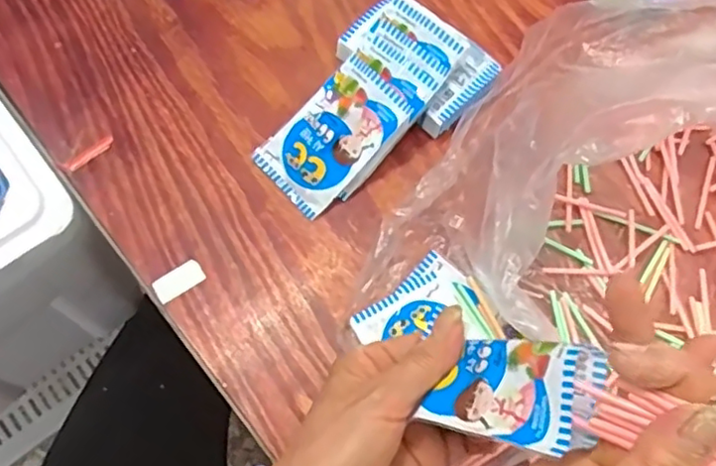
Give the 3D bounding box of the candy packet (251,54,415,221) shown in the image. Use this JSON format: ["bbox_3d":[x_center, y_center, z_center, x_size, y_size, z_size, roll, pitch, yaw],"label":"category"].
[{"bbox_3d":[-0.019,-0.068,0.439,0.063,0.008,0.102,45,96,13],"label":"candy packet"}]

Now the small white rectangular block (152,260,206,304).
[{"bbox_3d":[-0.119,0.032,0.416,0.033,0.004,0.017,-34,73,-15],"label":"small white rectangular block"}]

